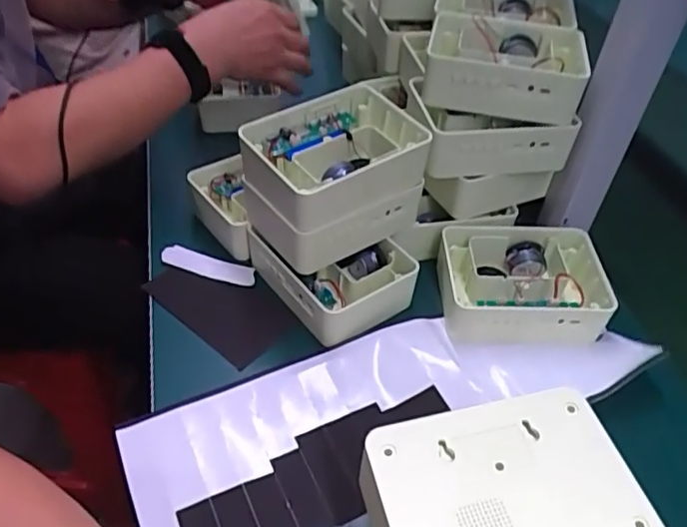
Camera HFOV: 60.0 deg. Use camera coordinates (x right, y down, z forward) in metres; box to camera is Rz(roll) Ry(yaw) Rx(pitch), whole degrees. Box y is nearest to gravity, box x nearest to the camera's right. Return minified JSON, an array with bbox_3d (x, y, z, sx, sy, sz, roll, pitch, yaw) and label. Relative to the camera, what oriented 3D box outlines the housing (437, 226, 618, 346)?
[{"bbox_3d":[0.162,0.020,0.555,0.152,0.049,0.112,0,43,-4],"label":"housing"}]

